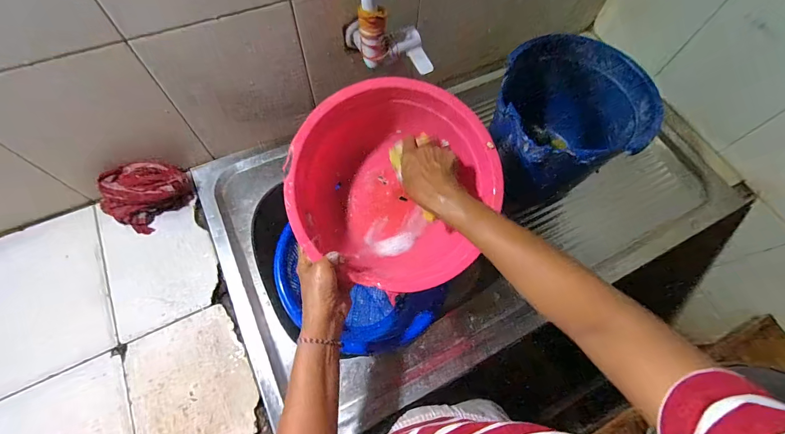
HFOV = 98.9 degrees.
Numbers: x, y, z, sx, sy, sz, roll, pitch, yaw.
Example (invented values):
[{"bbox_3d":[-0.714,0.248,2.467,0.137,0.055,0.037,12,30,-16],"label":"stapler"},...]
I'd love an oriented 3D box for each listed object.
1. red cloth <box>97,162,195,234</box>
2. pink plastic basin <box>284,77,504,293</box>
[{"bbox_3d":[-0.405,-0.042,0.551,0.088,0.068,0.117,31,68,11],"label":"red cloth"},{"bbox_3d":[0.002,-0.048,0.480,0.269,0.125,0.269,0,88,-6],"label":"pink plastic basin"}]

